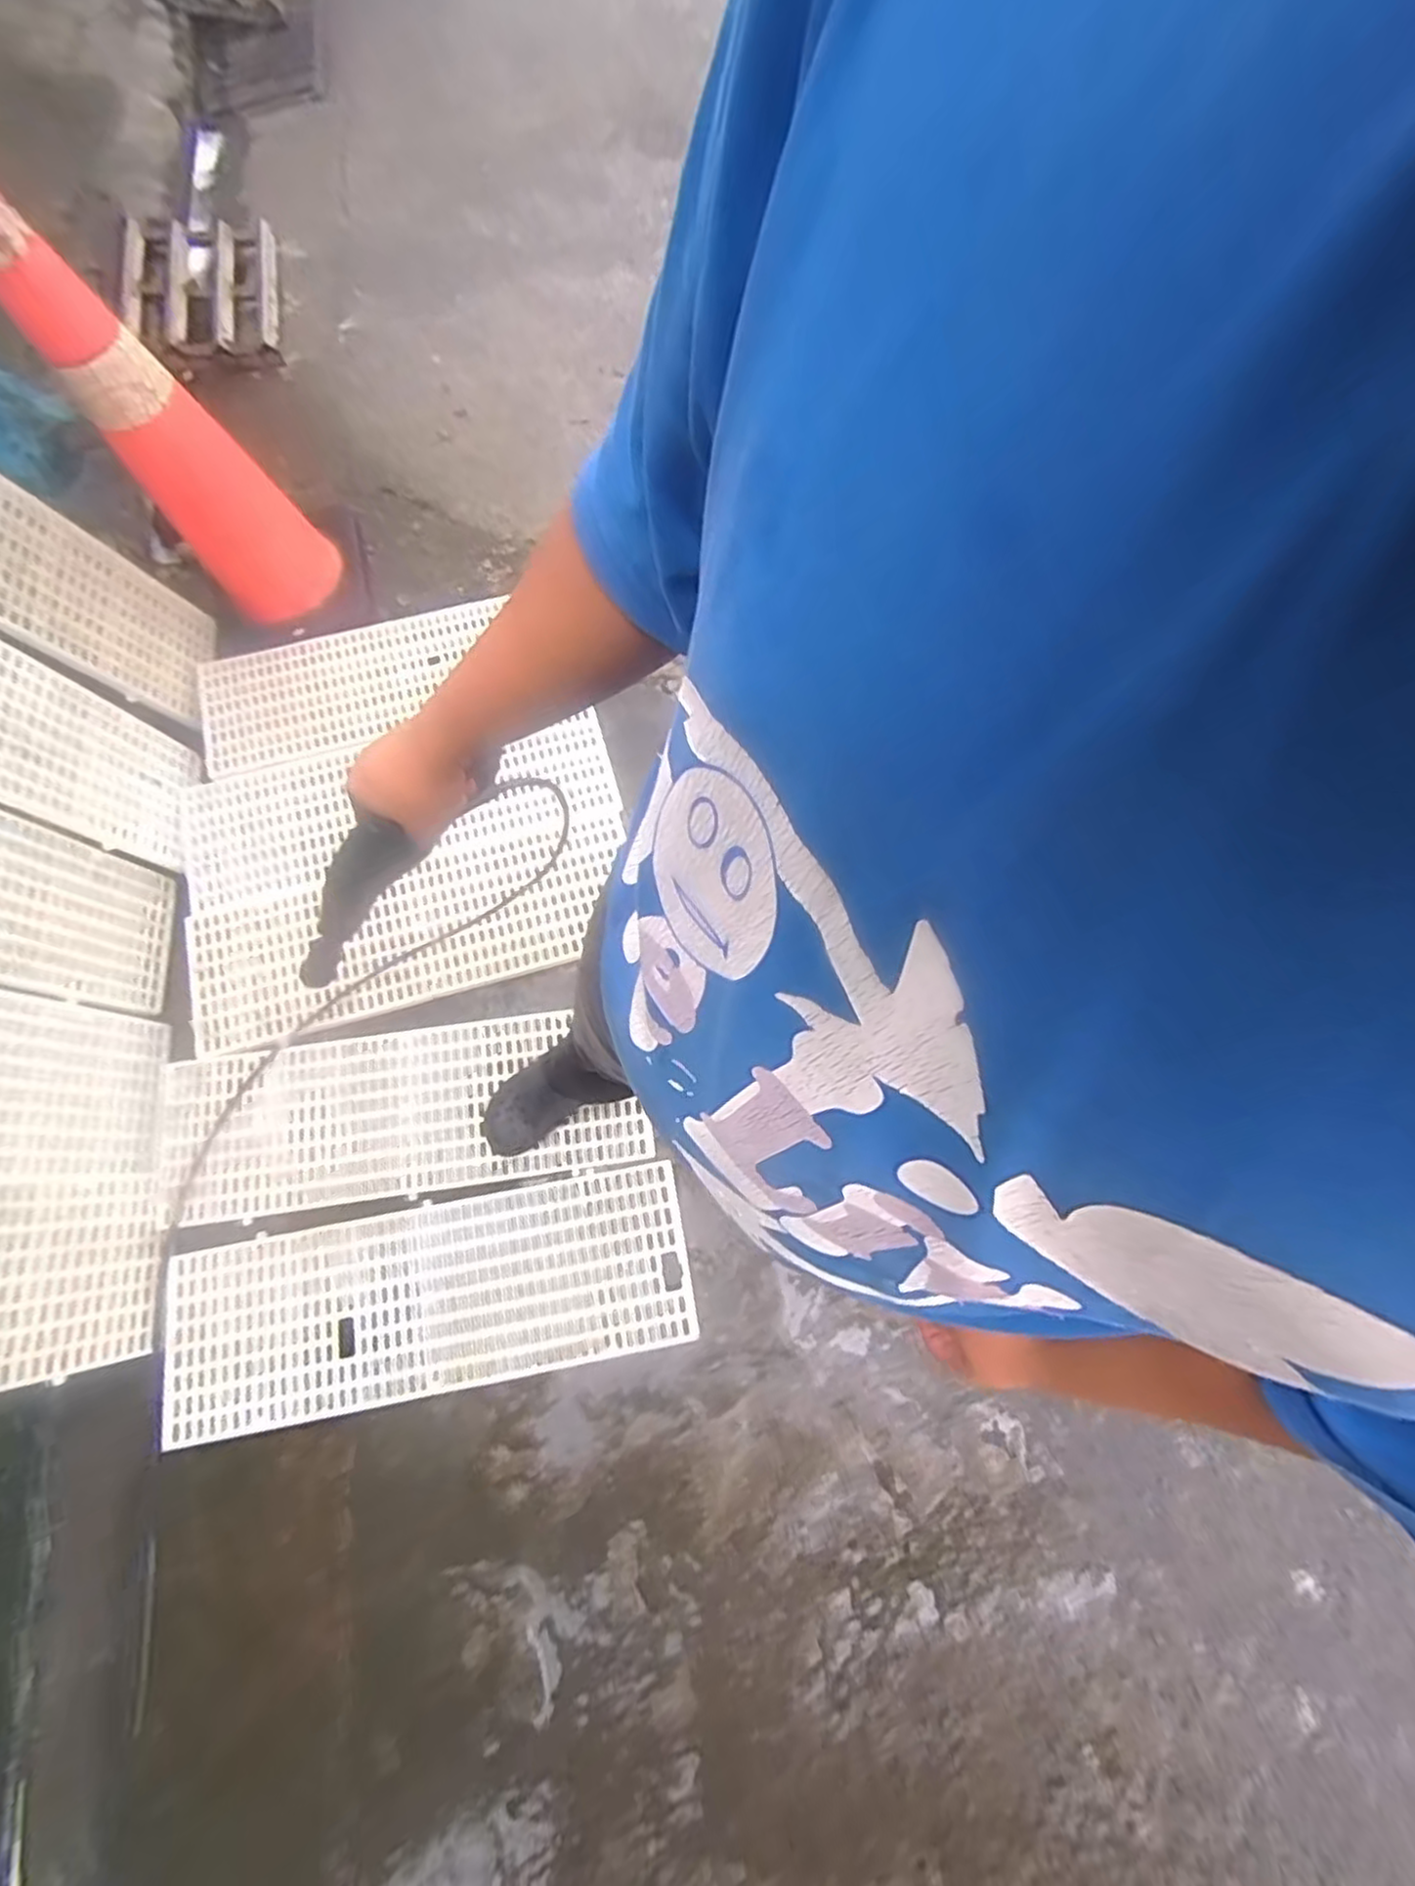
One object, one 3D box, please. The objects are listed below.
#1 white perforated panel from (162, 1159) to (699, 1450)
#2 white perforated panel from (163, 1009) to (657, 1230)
[{"bbox_3d":[-0.489,0.610,1.238,0.895,0.033,0.301,-10,72,-5],"label":"white perforated panel"},{"bbox_3d":[-0.564,0.308,1.334,0.862,0.030,0.301,-8,72,-4],"label":"white perforated panel"}]

